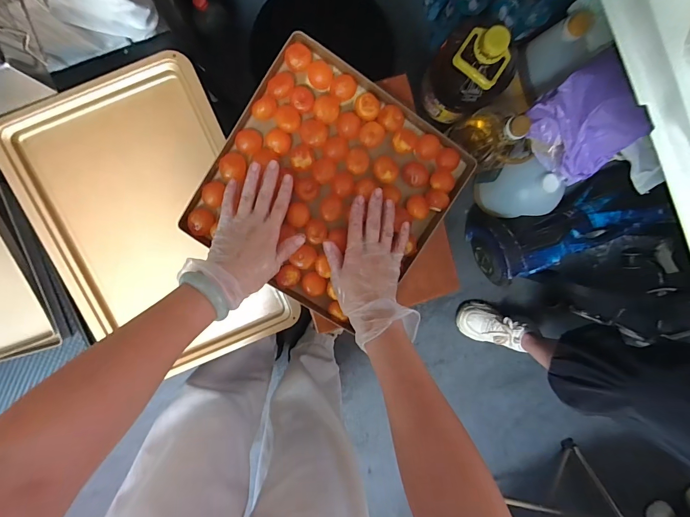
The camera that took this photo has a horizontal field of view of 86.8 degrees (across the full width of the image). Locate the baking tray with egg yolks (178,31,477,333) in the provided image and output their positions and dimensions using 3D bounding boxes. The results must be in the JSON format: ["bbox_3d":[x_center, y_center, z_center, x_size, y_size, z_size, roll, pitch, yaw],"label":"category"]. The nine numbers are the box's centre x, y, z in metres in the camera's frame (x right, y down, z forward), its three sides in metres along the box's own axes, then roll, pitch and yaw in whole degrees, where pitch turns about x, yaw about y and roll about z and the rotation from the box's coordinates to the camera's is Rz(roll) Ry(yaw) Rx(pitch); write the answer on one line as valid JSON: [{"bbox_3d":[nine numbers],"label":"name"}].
[{"bbox_3d":[-0.017,-0.090,0.476,0.282,0.032,0.289,33,95,-8],"label":"baking tray with egg yolks"}]

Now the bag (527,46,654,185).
[{"bbox_3d":[0.490,-0.262,0.732,0.132,0.146,0.200,-45,99,4],"label":"bag"}]

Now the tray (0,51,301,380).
[{"bbox_3d":[-0.319,-0.052,0.608,0.331,0.036,0.476,-21,100,0],"label":"tray"}]

